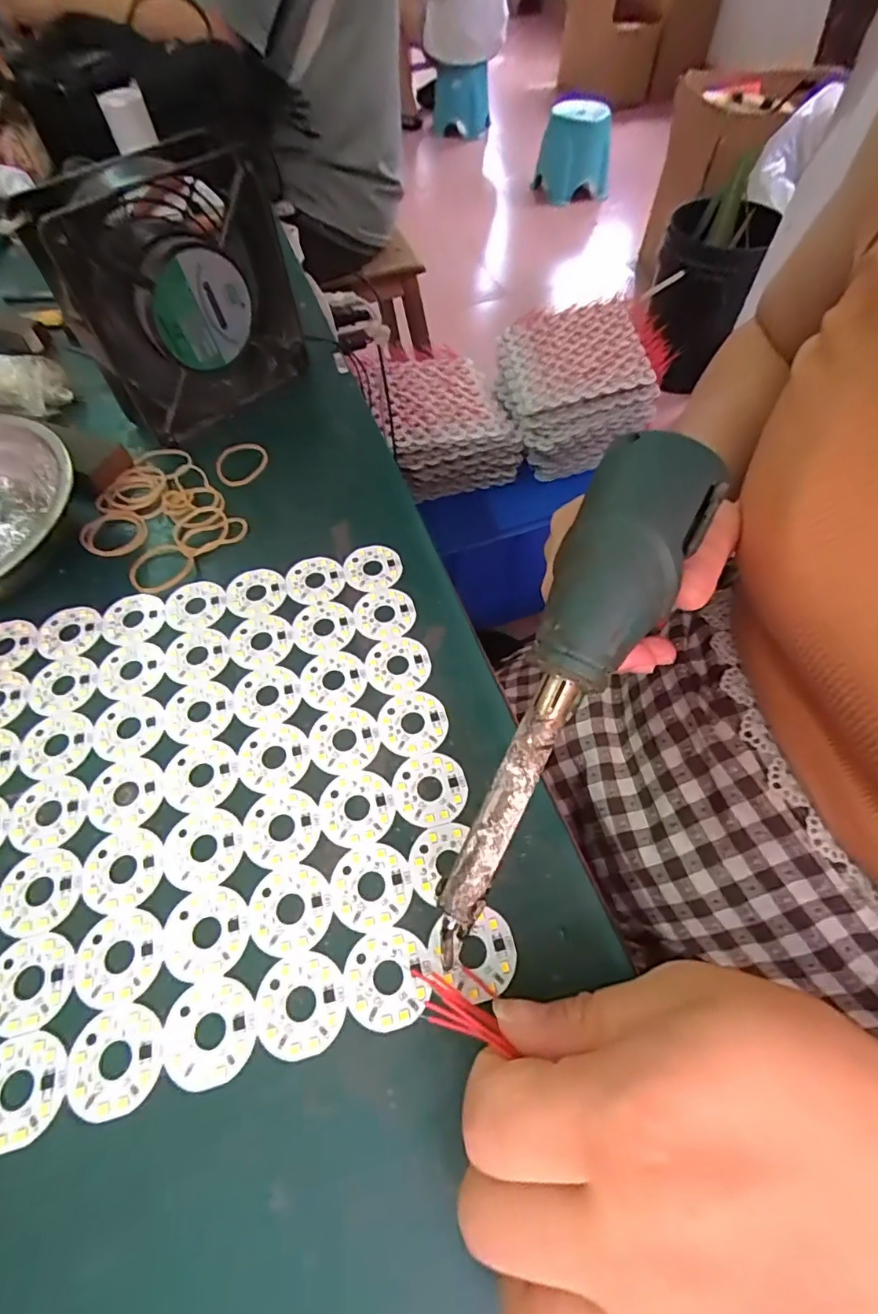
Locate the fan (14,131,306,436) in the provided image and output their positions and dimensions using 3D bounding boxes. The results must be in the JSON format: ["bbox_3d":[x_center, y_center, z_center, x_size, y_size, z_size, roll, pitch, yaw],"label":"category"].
[{"bbox_3d":[-0.146,-0.210,0.316,0.047,0.119,0.132,39,66,21],"label":"fan"}]

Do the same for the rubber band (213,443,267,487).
[{"bbox_3d":[-0.121,-0.120,0.328,0.032,0.004,0.033,-27,63,-15],"label":"rubber band"}]

